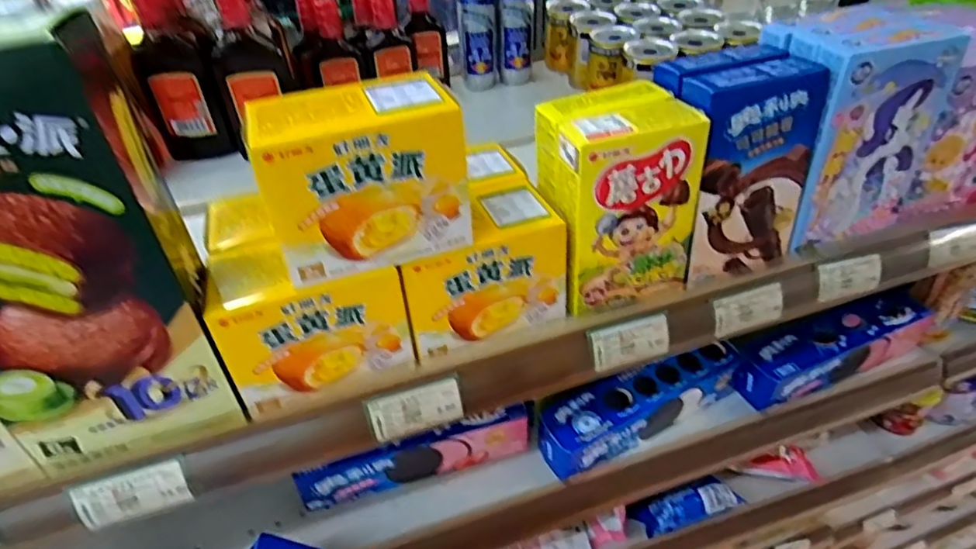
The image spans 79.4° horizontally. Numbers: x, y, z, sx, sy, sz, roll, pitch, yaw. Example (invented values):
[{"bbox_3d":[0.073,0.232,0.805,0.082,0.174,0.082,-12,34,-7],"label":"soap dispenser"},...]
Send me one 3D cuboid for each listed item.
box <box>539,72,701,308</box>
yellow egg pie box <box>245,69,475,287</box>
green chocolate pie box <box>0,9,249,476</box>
[{"bbox_3d":[0.086,-0.054,0.408,0.088,0.125,0.075,-16,41,-14],"label":"box"},{"bbox_3d":[-0.069,-0.057,0.332,0.110,0.083,0.063,-16,42,-14],"label":"yellow egg pie box"},{"bbox_3d":[-0.214,-0.007,0.297,0.112,0.218,0.071,-12,41,-10],"label":"green chocolate pie box"}]

